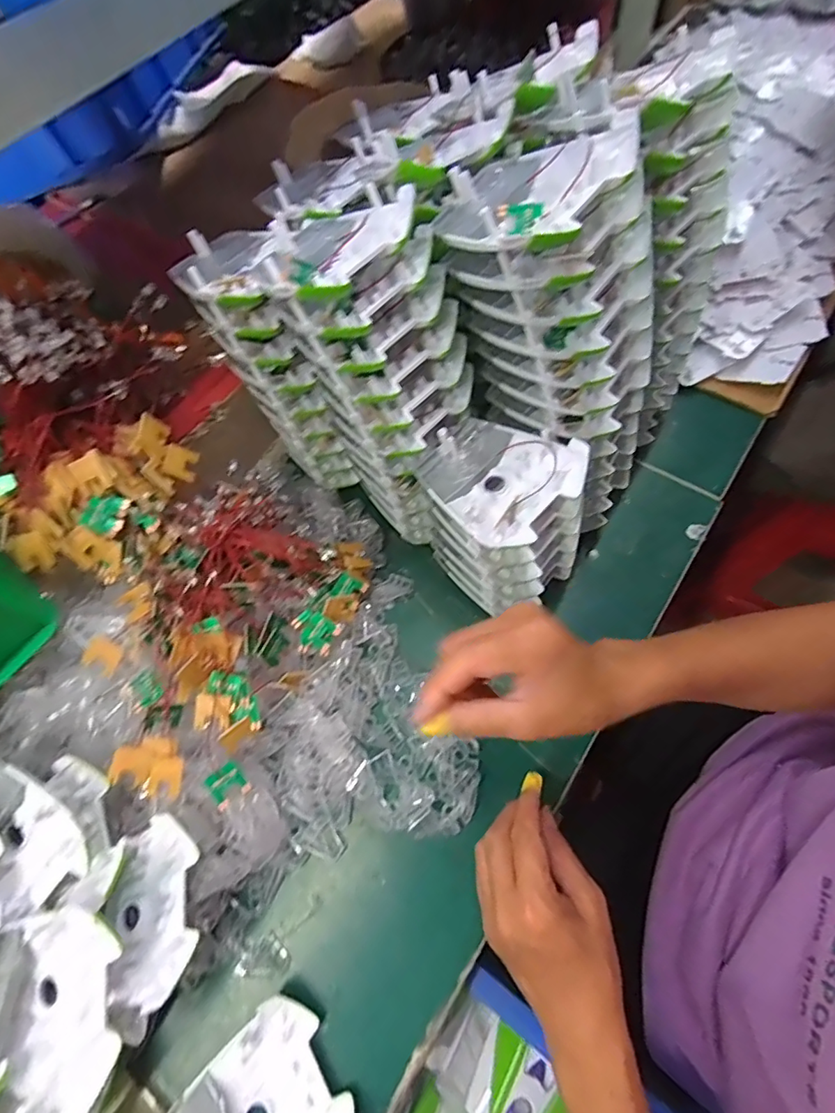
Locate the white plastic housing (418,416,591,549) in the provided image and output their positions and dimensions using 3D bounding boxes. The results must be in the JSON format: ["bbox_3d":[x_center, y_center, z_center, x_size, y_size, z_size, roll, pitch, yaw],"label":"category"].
[{"bbox_3d":[0.056,-0.060,0.384,0.094,0.030,0.111,-45,60,-11],"label":"white plastic housing"}]

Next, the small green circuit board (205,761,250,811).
[{"bbox_3d":[-0.138,0.166,0.380,0.024,0.011,0.024,-36,96,-28],"label":"small green circuit board"}]

